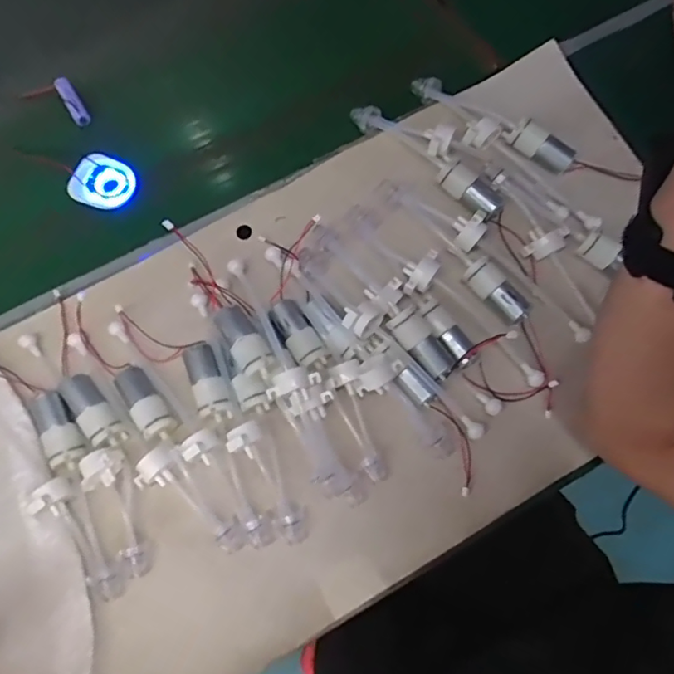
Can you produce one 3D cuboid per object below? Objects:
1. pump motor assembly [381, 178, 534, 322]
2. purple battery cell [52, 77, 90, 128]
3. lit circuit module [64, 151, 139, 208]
[{"bbox_3d":[0.101,-0.080,0.447,0.036,0.032,0.158,-40,79,-11],"label":"pump motor assembly"},{"bbox_3d":[-0.246,-0.219,0.510,0.014,0.013,0.053,-31,78,-9],"label":"purple battery cell"},{"bbox_3d":[-0.209,-0.139,0.493,0.057,0.007,0.048,23,76,5],"label":"lit circuit module"}]

